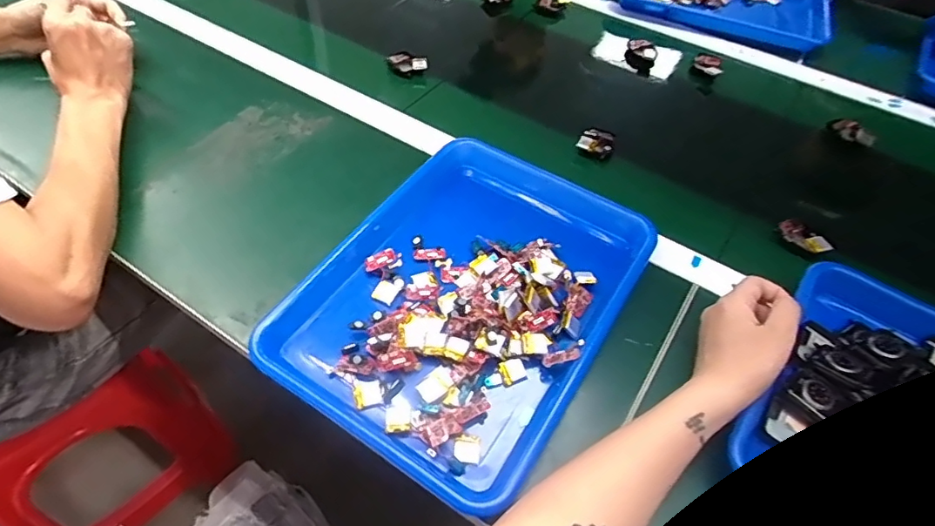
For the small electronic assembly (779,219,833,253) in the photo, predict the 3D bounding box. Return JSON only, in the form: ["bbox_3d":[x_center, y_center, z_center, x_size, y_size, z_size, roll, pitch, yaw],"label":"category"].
[{"bbox_3d":[0.333,-0.025,0.538,0.018,0.015,0.048,-35,63,-26],"label":"small electronic assembly"}]

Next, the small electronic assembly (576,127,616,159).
[{"bbox_3d":[0.146,-0.139,0.619,0.039,0.015,0.035,14,54,7],"label":"small electronic assembly"}]

